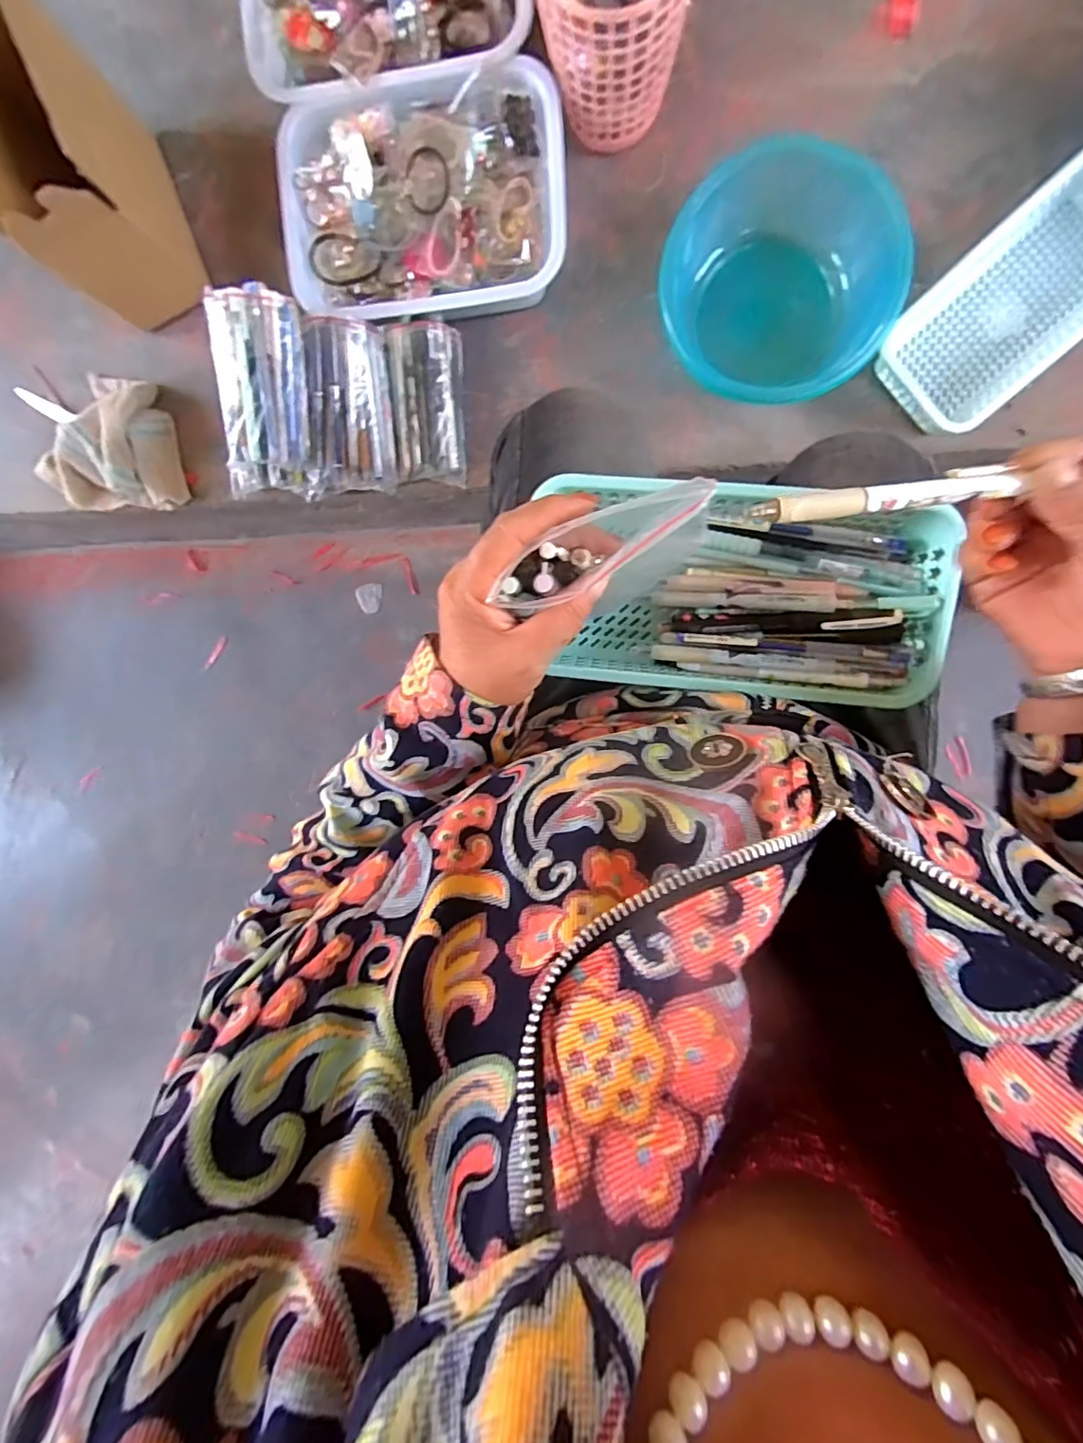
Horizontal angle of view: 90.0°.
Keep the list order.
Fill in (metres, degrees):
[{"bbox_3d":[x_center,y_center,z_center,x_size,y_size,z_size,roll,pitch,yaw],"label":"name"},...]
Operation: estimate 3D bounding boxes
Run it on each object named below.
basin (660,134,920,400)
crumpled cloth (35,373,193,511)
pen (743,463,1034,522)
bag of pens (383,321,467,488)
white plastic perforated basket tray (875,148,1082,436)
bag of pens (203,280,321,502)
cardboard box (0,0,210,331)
[{"bbox_3d":[0.236,-0.438,0.551,0.220,0.080,0.192,16,97,4],"label":"basin"},{"bbox_3d":[-0.527,-0.343,0.656,0.170,0.059,0.156,3,96,6],"label":"crumpled cloth"},{"bbox_3d":[0.152,-0.100,0.239,0.121,0.006,0.012,-8,95,-2],"label":"pen"},{"bbox_3d":[-0.130,-0.357,0.611,0.075,0.053,0.151,0,96,6],"label":"bag of pens"},{"bbox_3d":[0.478,-0.420,0.545,0.272,0.043,0.142,-43,90,9],"label":"white plastic perforated basket tray"},{"bbox_3d":[-0.287,-0.326,0.560,0.090,0.066,0.198,17,127,4],"label":"bag of pens"},{"bbox_3d":[-0.463,-0.553,0.553,0.101,0.198,0.205,-20,93,8],"label":"cardboard box"}]

